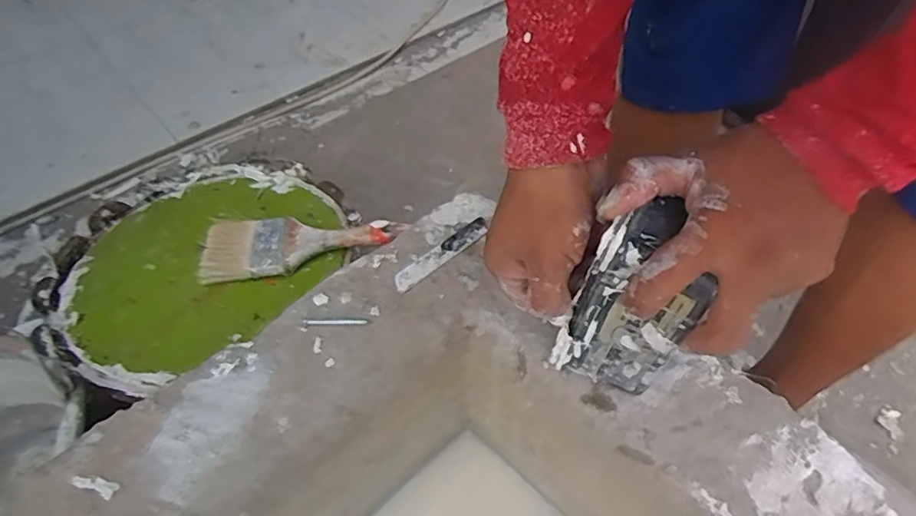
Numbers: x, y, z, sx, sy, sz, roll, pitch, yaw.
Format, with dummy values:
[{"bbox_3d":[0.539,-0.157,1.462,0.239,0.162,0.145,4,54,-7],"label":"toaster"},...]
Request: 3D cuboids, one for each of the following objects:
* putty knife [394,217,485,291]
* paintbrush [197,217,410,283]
[{"bbox_3d":[-0.013,-0.004,0.468,0.099,0.005,0.017,-37,59,-26],"label":"putty knife"},{"bbox_3d":[-0.158,-0.019,0.572,0.196,0.011,0.073,-6,50,-4],"label":"paintbrush"}]

